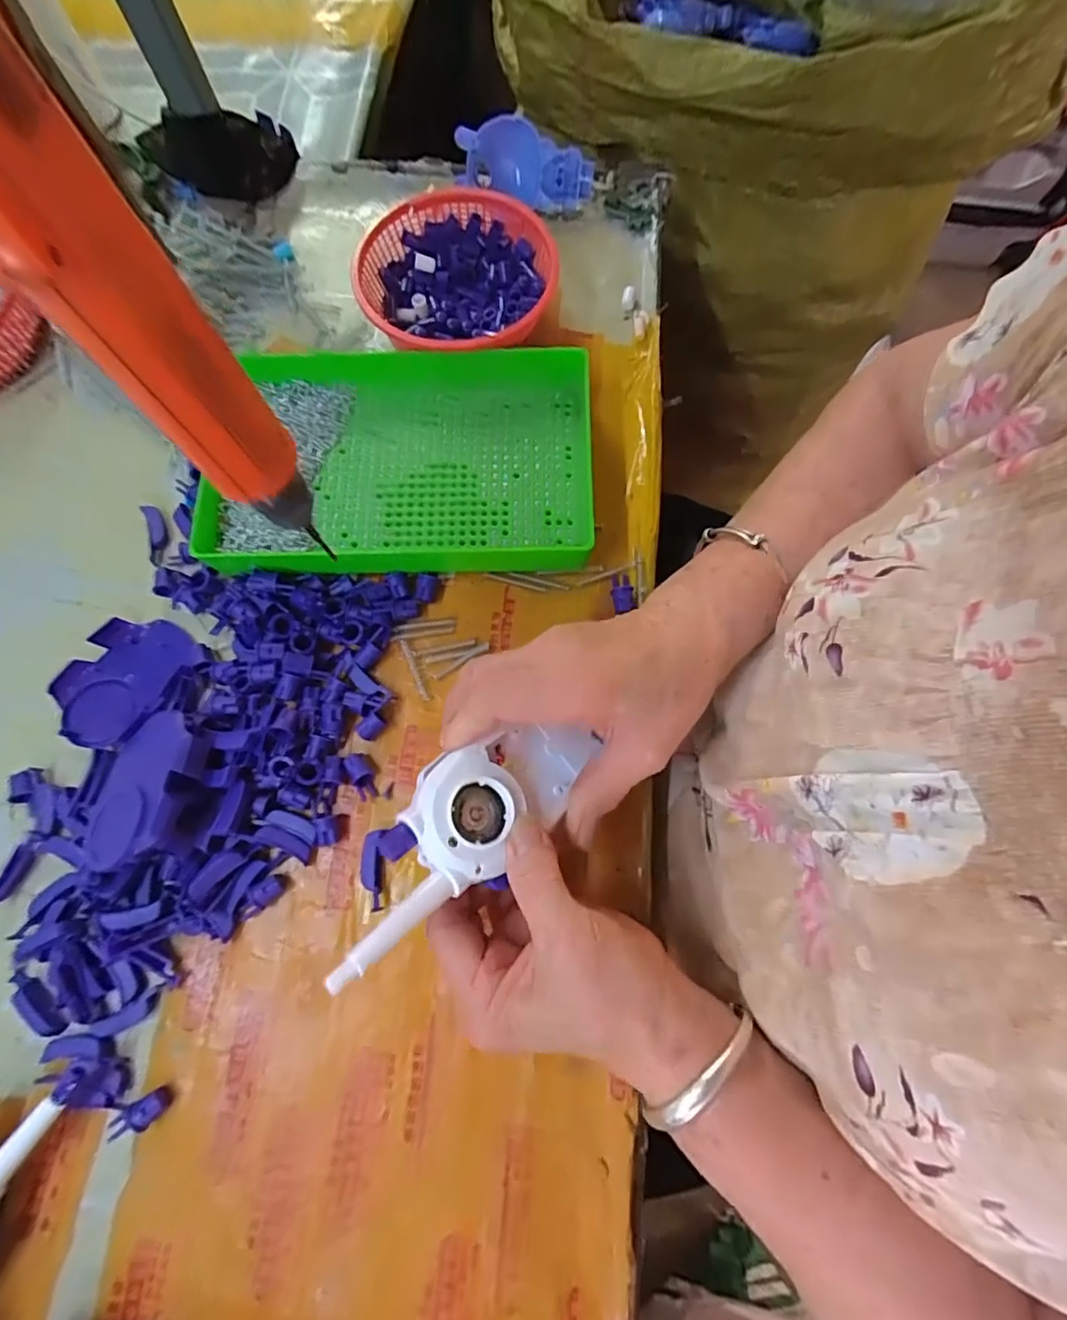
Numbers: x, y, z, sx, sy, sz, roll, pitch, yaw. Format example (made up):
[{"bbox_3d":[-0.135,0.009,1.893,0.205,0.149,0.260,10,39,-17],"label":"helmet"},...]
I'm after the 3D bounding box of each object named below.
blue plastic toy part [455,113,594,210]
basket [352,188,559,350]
[{"bbox_3d":[-0.006,-0.371,0.426,0.101,0.055,0.023,7,74,4],"label":"blue plastic toy part"},{"bbox_3d":[-0.051,-0.260,0.402,0.133,0.049,0.128,0,73,2],"label":"basket"}]

